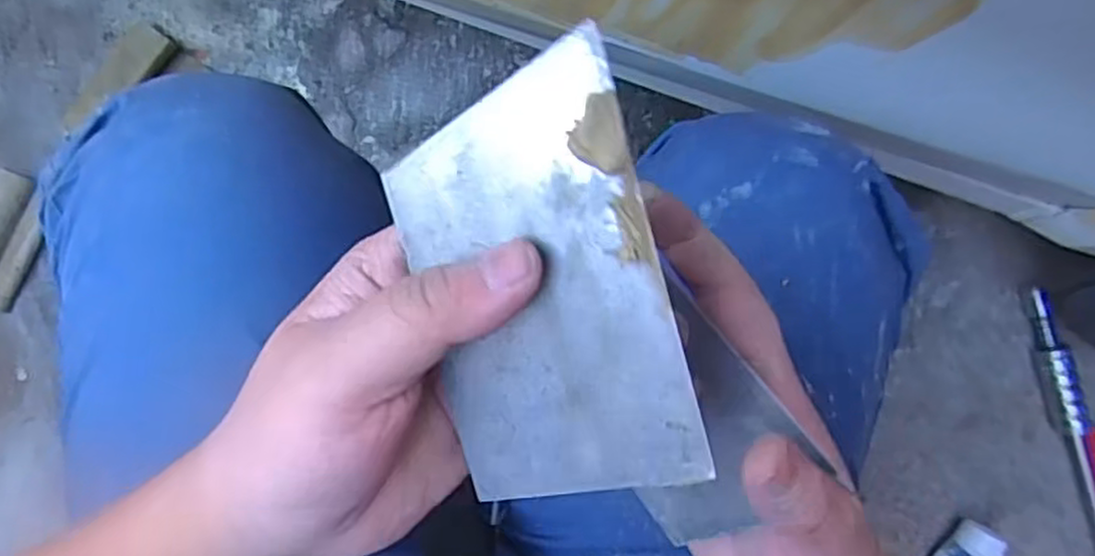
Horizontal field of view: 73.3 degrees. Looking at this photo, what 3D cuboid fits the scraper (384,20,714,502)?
[{"bbox_3d":[-0.003,0.005,0.204,0.072,0.006,0.118,-13,96,24],"label":"scraper"}]

